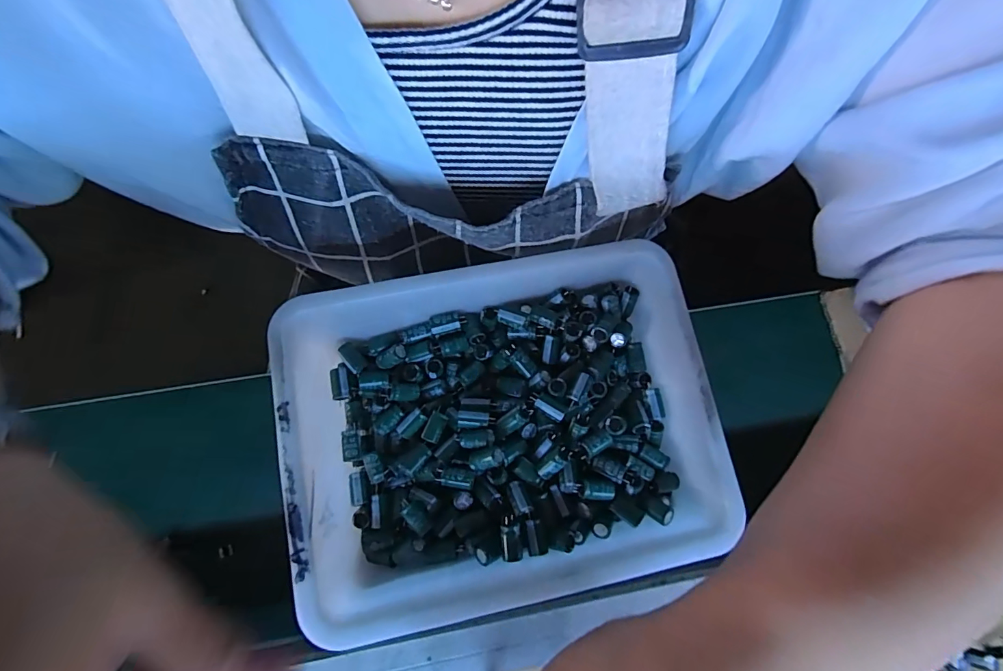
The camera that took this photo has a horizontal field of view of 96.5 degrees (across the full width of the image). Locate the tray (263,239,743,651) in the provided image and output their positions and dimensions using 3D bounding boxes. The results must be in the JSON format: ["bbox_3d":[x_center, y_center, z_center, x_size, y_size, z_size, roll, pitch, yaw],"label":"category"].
[{"bbox_3d":[-0.004,0.043,0.233,0.210,0.054,0.172,-12,78,-7],"label":"tray"}]

